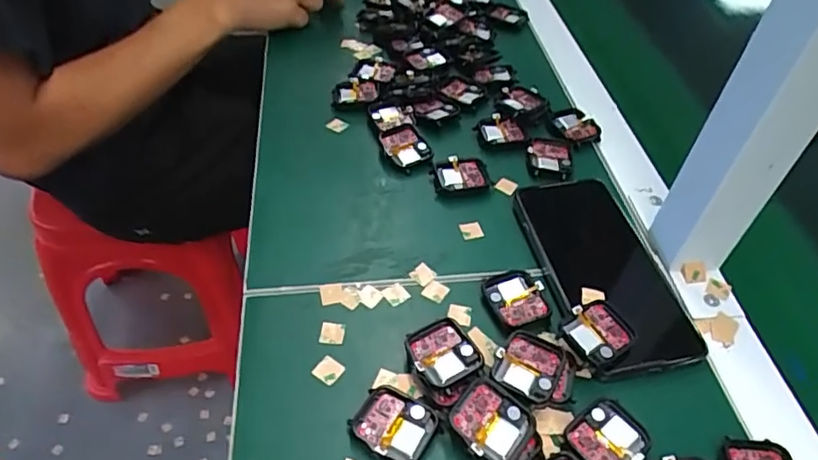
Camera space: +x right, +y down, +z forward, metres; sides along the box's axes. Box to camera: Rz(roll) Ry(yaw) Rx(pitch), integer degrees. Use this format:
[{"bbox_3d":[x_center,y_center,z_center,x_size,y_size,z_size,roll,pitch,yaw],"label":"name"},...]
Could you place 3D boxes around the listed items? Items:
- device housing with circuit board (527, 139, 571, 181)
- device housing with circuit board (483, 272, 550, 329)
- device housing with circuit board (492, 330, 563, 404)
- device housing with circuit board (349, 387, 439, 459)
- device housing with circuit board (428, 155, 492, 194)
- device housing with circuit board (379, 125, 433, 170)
[{"bbox_3d":[0.121,-0.063,0.487,0.037,0.006,0.045,7,48,5],"label":"device housing with circuit board"},{"bbox_3d":[0.073,0.047,0.385,0.037,0.009,0.041,-9,49,-10],"label":"device housing with circuit board"},{"bbox_3d":[0.072,0.083,0.344,0.037,0.014,0.041,26,52,20],"label":"device housing with circuit board"},{"bbox_3d":[-0.008,0.111,0.323,0.045,0.010,0.040,23,51,18],"label":"device housing with circuit board"},{"bbox_3d":[0.043,-0.045,0.468,0.046,0.009,0.035,-6,49,-7],"label":"device housing with circuit board"},{"bbox_3d":[-0.002,-0.071,0.483,0.035,0.006,0.042,-23,71,-18],"label":"device housing with circuit board"}]

